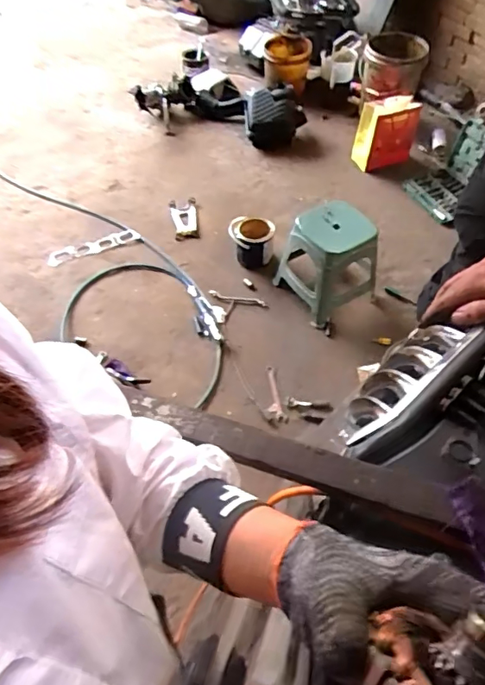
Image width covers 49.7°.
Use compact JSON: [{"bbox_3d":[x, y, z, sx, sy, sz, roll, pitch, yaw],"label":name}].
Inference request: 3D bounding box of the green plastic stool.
[{"bbox_3d":[0.320,-0.303,1.937,0.273,0.327,0.283,-29,59,-20],"label":"green plastic stool"}]

